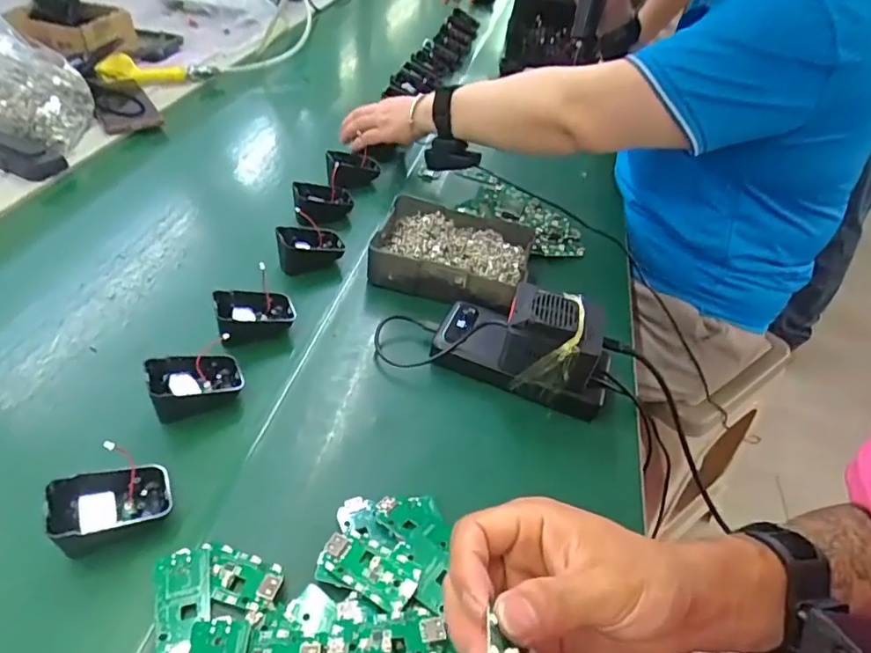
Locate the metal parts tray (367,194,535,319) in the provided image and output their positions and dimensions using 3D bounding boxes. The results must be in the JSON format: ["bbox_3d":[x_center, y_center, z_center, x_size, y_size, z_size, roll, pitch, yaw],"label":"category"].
[{"bbox_3d":[0.017,-0.077,0.590,0.159,0.041,0.119,12,43,7],"label":"metal parts tray"}]

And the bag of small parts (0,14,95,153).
[{"bbox_3d":[-0.555,-0.346,0.737,0.149,0.155,0.164,2,42,-5],"label":"bag of small parts"}]

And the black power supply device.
[{"bbox_3d":[0.079,0.009,0.485,0.151,0.086,0.074,16,43,11],"label":"black power supply device"}]

